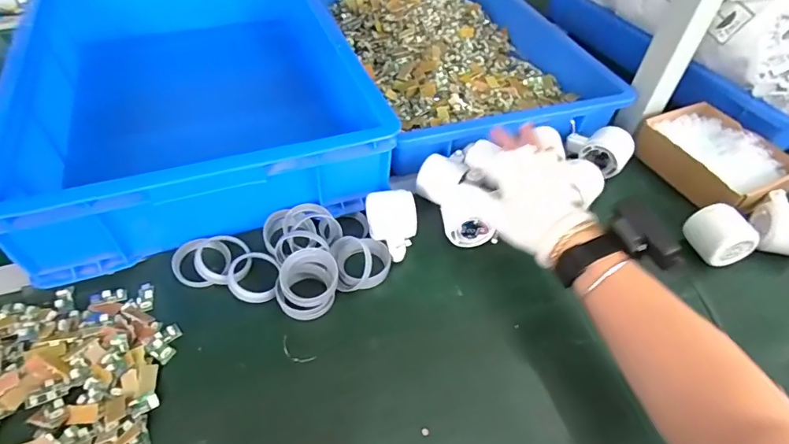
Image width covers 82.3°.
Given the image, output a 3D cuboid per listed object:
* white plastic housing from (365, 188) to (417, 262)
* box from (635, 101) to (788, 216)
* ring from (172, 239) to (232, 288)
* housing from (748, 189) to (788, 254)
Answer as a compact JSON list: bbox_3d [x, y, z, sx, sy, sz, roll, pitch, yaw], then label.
[{"bbox_3d":[-0.002,0.003,0.530,0.054,0.051,0.078,-8,50,-9],"label":"white plastic housing"},{"bbox_3d":[0.437,-0.088,0.619,0.147,0.048,0.174,-18,52,-17],"label":"box"},{"bbox_3d":[-0.210,0.044,0.493,0.059,0.018,0.059,1,49,-1],"label":"ring"},{"bbox_3d":[0.454,0.010,0.528,0.071,0.054,0.070,-29,56,-24],"label":"housing"}]

